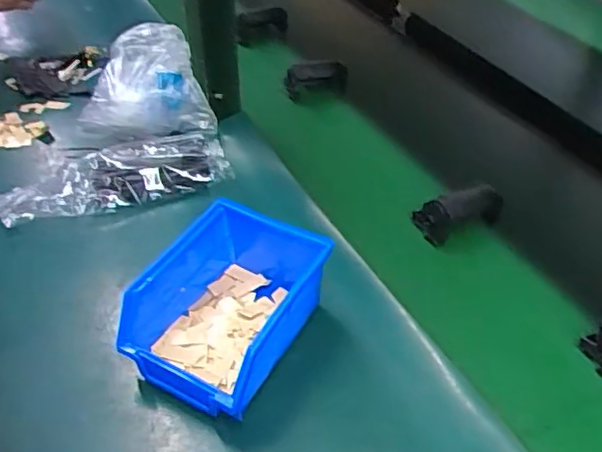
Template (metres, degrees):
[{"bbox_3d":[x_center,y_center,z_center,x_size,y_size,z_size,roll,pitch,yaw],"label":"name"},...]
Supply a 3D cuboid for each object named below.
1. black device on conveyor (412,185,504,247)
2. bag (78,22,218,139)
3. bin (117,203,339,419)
[{"bbox_3d":[0.147,-0.012,0.578,0.072,0.042,0.038,-10,44,-9],"label":"black device on conveyor"},{"bbox_3d":[-0.164,-0.149,0.680,0.142,0.108,0.088,3,44,3],"label":"bag"},{"bbox_3d":[-0.058,0.061,0.481,0.117,0.075,0.144,20,47,21],"label":"bin"}]

